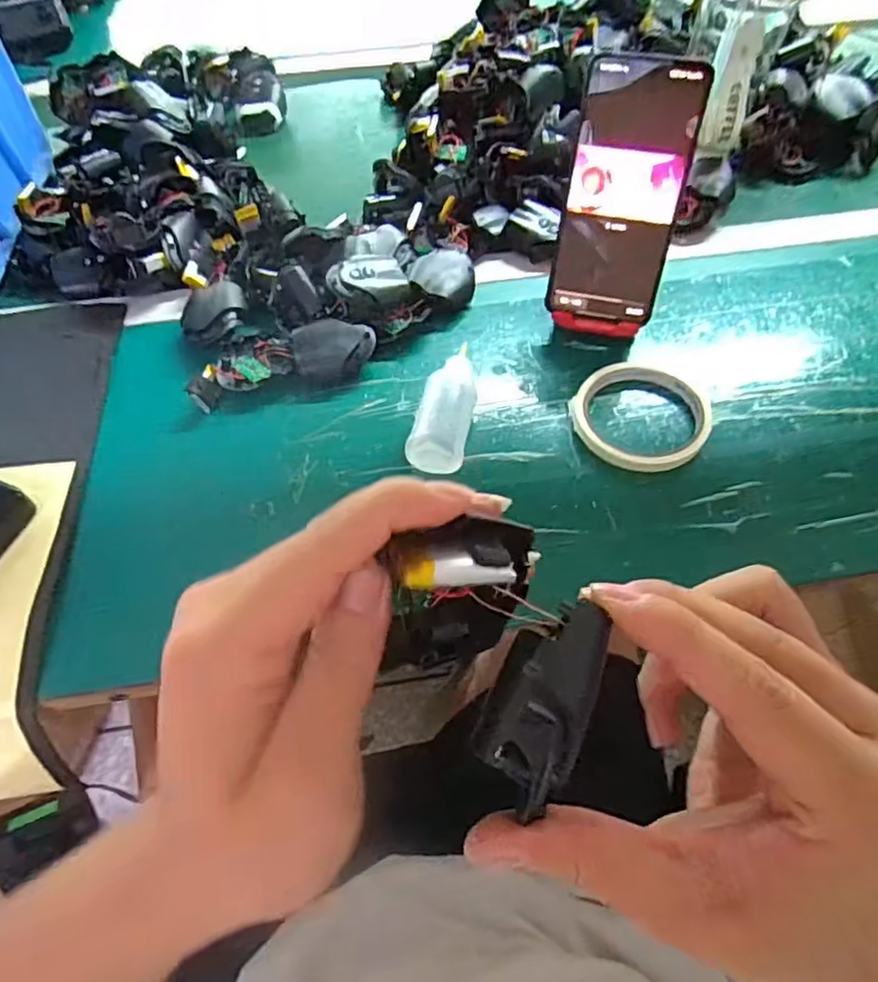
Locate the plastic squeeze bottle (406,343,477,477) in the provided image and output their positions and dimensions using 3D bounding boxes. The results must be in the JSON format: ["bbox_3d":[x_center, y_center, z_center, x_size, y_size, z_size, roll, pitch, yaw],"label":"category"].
[{"bbox_3d":[0.006,-0.058,0.429,0.036,0.029,0.104,10,59,6],"label":"plastic squeeze bottle"}]

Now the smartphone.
[{"bbox_3d":[0.125,-0.199,0.424,0.077,0.160,0.007,10,28,7],"label":"smartphone"}]

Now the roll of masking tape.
[{"bbox_3d":[0.141,-0.054,0.432,0.093,0.011,0.091,0,58,0],"label":"roll of masking tape"}]

